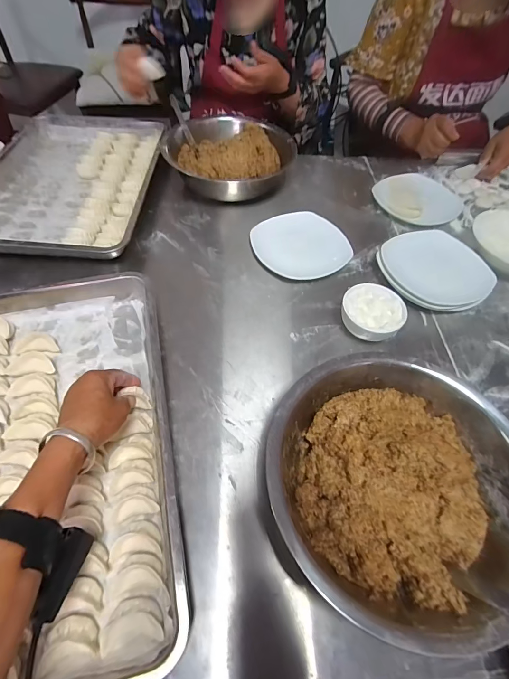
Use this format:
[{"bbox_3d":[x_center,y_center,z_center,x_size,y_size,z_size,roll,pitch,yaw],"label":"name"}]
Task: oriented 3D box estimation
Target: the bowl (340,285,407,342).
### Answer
[{"bbox_3d":[0.190,-0.039,0.562,0.103,0.051,0.095,2,54,-2],"label":"bowl"}]

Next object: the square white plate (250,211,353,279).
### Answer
[{"bbox_3d":[0.092,-0.181,0.669,0.166,0.035,0.162,-21,58,-18],"label":"square white plate"}]

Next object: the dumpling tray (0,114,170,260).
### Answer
[{"bbox_3d":[-0.393,-0.355,0.755,0.343,0.047,0.492,2,54,-2],"label":"dumpling tray"}]

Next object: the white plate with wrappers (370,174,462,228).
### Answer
[{"bbox_3d":[0.384,-0.328,0.802,0.202,0.017,0.183,-30,61,-23],"label":"white plate with wrappers"}]

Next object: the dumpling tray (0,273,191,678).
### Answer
[{"bbox_3d":[-0.279,0.125,0.415,0.343,0.051,0.480,-10,55,-10],"label":"dumpling tray"}]

